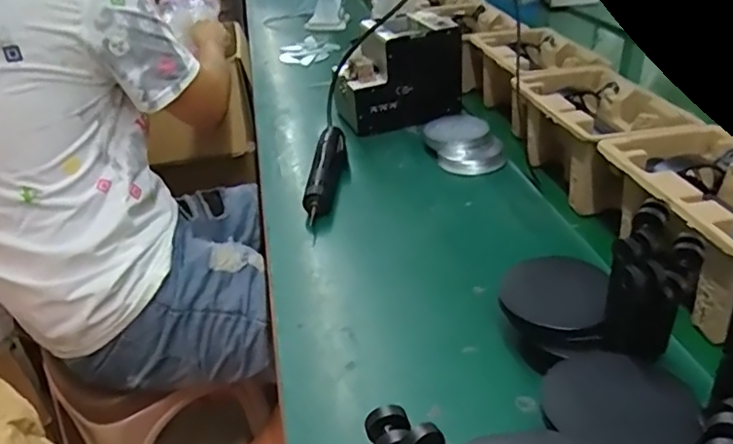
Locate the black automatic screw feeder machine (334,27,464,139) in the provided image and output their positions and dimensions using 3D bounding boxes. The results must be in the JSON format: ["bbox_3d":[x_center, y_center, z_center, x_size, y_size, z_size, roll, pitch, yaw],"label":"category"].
[{"bbox_3d":[0.056,-0.225,0.934,0.199,0.139,0.097,-12,34,-15],"label":"black automatic screw feeder machine"}]

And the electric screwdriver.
[{"bbox_3d":[-0.053,-0.069,0.803,0.037,0.035,0.220,1,32,5],"label":"electric screwdriver"}]

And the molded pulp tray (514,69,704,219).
[{"bbox_3d":[0.294,-0.110,0.758,0.156,0.103,0.245,-7,33,-7],"label":"molded pulp tray"}]

